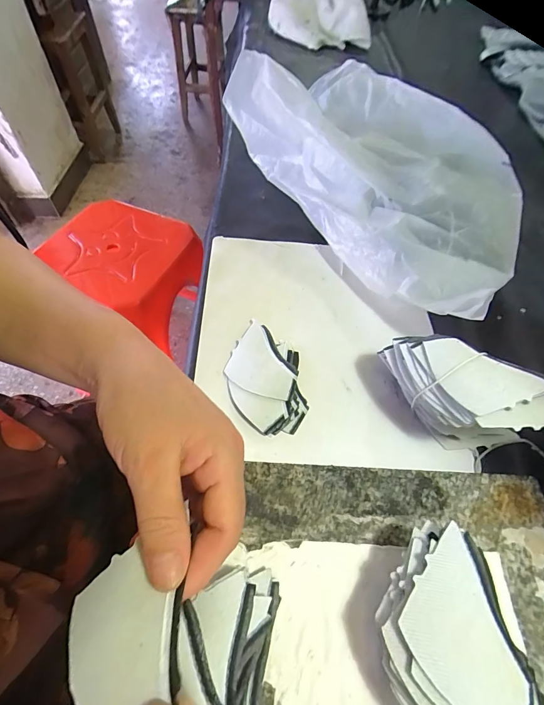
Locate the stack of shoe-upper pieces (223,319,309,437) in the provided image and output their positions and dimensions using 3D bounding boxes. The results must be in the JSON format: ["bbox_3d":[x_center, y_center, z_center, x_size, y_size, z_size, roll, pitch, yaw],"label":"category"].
[{"bbox_3d":[-0.008,0.022,0.350,0.071,0.014,0.118,-5,55,-6],"label":"stack of shoe-upper pieces"}]

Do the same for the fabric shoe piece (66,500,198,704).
[{"bbox_3d":[-0.063,0.127,0.163,0.065,0.009,0.065,-23,50,3],"label":"fabric shoe piece"}]

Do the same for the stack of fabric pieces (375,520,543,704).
[{"bbox_3d":[0.097,0.168,0.205,0.072,0.053,0.113,-9,58,-8],"label":"stack of fabric pieces"}]

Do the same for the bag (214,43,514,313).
[{"bbox_3d":[0.144,-0.233,0.468,0.224,0.126,0.462,-25,59,-19],"label":"bag"}]

